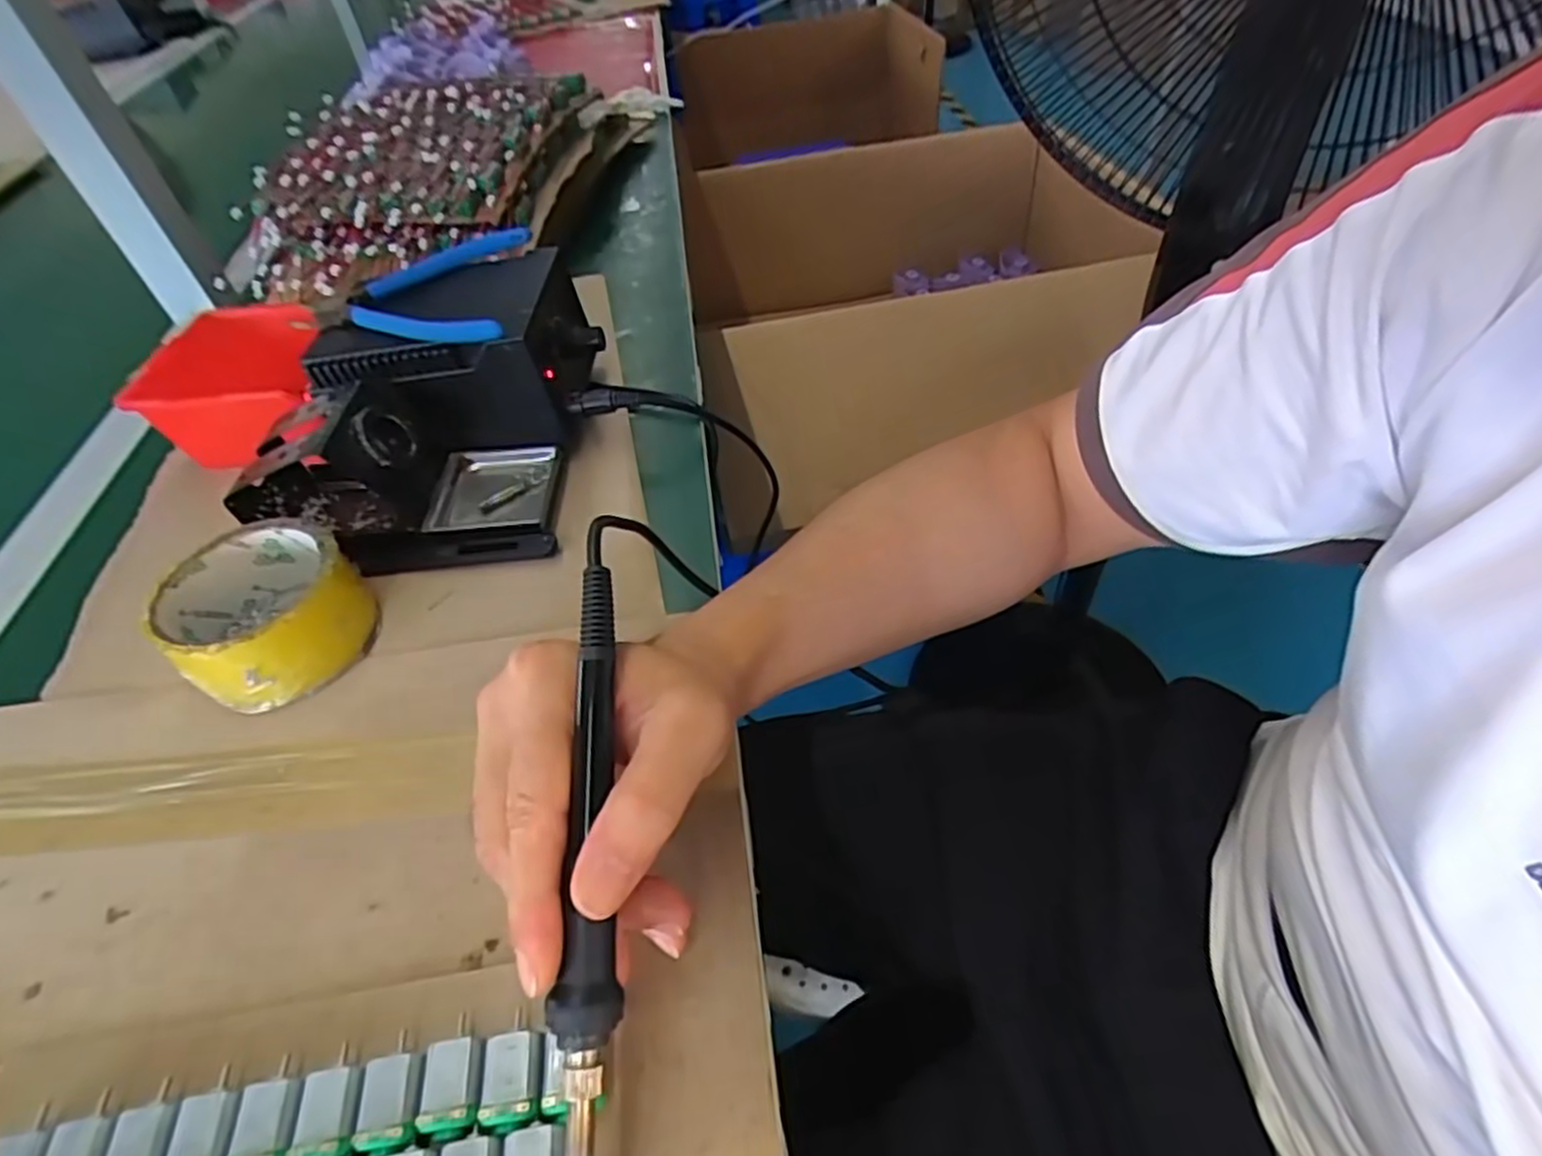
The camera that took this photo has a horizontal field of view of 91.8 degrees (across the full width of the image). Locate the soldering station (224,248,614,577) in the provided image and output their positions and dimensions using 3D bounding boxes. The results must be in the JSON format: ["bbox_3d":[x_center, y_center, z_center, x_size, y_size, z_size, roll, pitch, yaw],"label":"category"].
[{"bbox_3d":[-0.196,-0.109,0.447,0.169,0.092,0.201,3,48,7],"label":"soldering station"}]

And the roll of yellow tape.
[{"bbox_3d":[-0.249,0.015,0.371,0.082,0.047,0.086,-2,48,3],"label":"roll of yellow tape"}]

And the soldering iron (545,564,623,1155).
[{"bbox_3d":[-0.056,0.093,0.230,0.018,0.018,0.197,-4,69,1],"label":"soldering iron"}]

